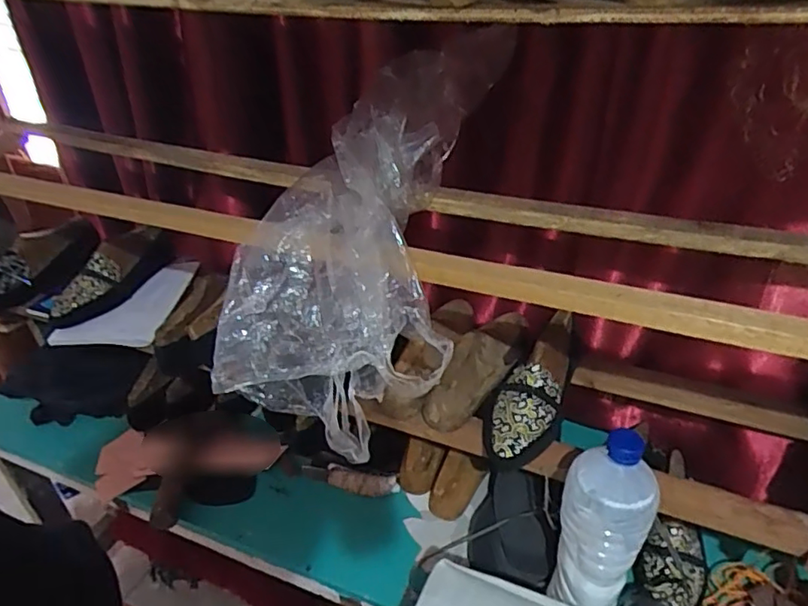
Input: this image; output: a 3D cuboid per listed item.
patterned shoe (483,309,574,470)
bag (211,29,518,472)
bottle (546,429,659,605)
[{"bbox_3d":[0.156,0.093,0.693,0.088,0.074,0.232,18,52,26],"label":"patterned shoe"},{"bbox_3d":[-0.036,-0.083,0.574,0.213,0.145,0.435,9,60,15],"label":"bag"},{"bbox_3d":[0.204,0.235,0.598,0.071,0.249,0.088,-12,36,-15],"label":"bottle"}]

